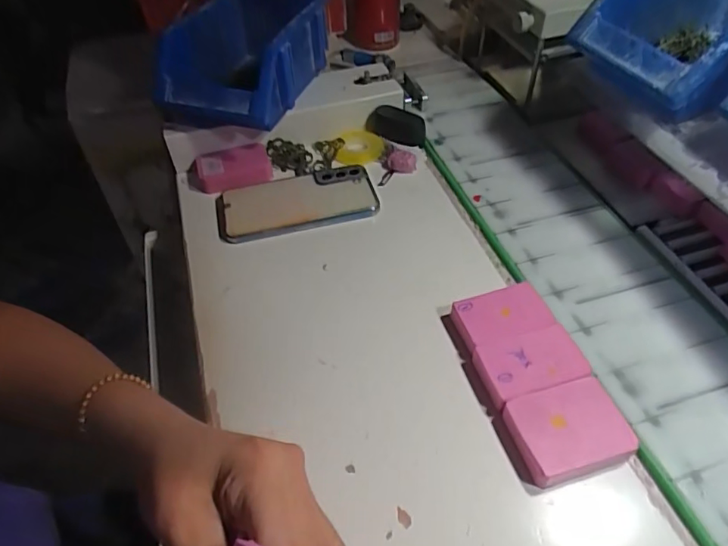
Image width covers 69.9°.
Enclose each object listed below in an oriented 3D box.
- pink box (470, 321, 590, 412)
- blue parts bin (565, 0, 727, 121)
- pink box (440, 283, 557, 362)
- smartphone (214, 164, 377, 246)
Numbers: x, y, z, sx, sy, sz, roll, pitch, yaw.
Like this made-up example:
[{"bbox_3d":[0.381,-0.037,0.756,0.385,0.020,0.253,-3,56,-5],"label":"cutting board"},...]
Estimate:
[{"bbox_3d":[0.115,0.066,0.367,0.070,0.018,0.044,-15,49,-11],"label":"pink box"},{"bbox_3d":[0.274,-0.193,0.403,0.181,0.068,0.123,-18,50,-14],"label":"blue parts bin"},{"bbox_3d":[0.101,0.036,0.396,0.070,0.021,0.045,-14,49,-10],"label":"pink box"},{"bbox_3d":[-0.065,-0.068,0.504,0.150,0.013,0.073,-13,49,-9],"label":"smartphone"}]

